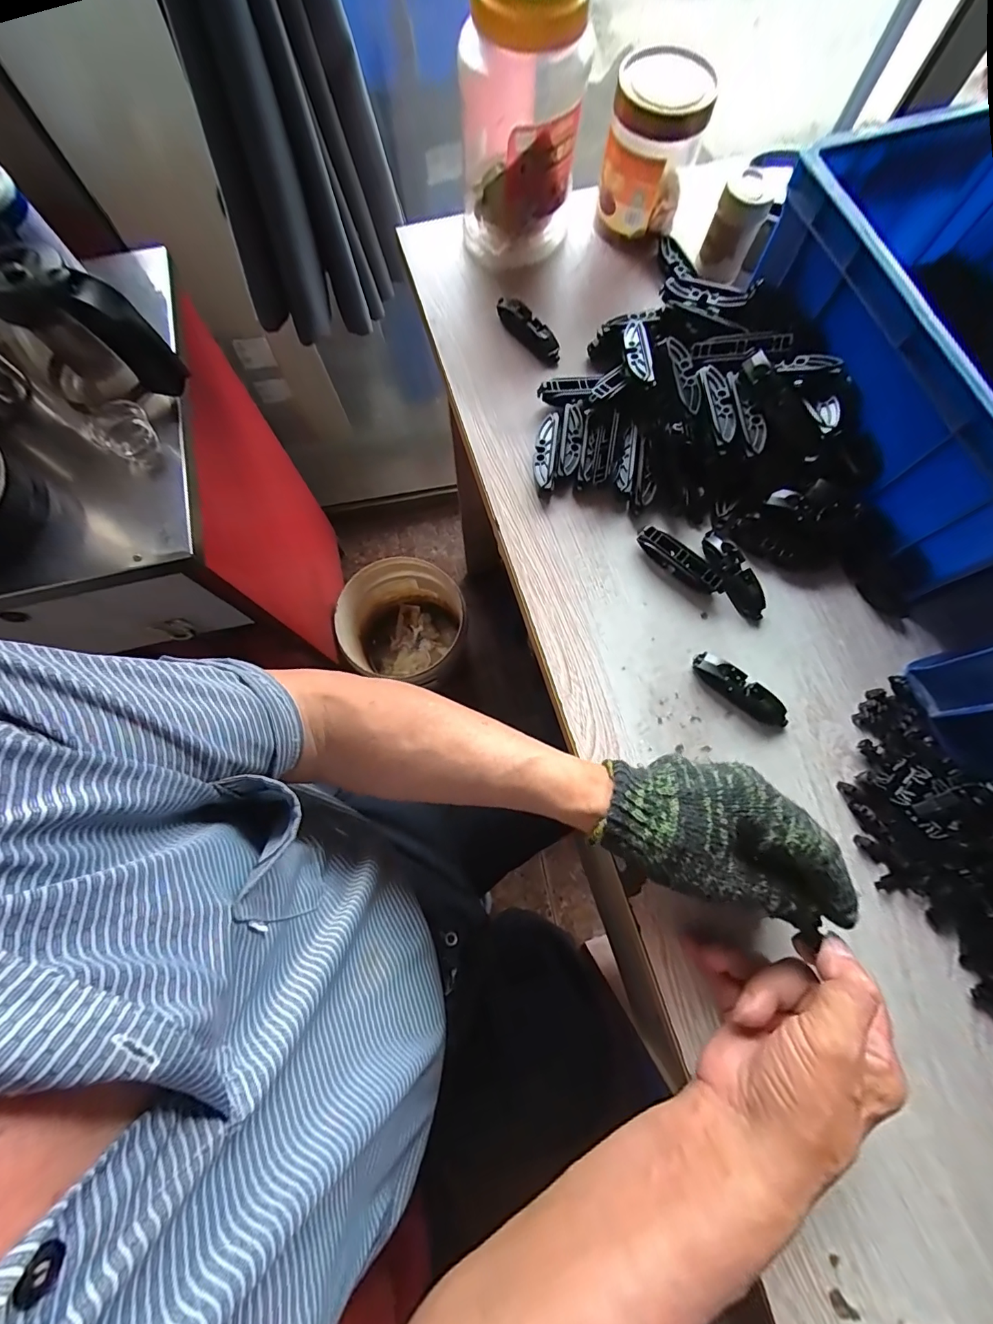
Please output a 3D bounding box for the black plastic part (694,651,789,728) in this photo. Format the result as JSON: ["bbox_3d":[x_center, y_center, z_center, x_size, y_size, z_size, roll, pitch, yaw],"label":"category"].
[{"bbox_3d":[0.190,0.022,0.353,0.025,0.016,0.079,-42,78,-10],"label":"black plastic part"}]

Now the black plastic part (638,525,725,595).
[{"bbox_3d":[0.155,-0.086,0.379,0.080,0.019,0.021,37,78,10],"label":"black plastic part"}]

